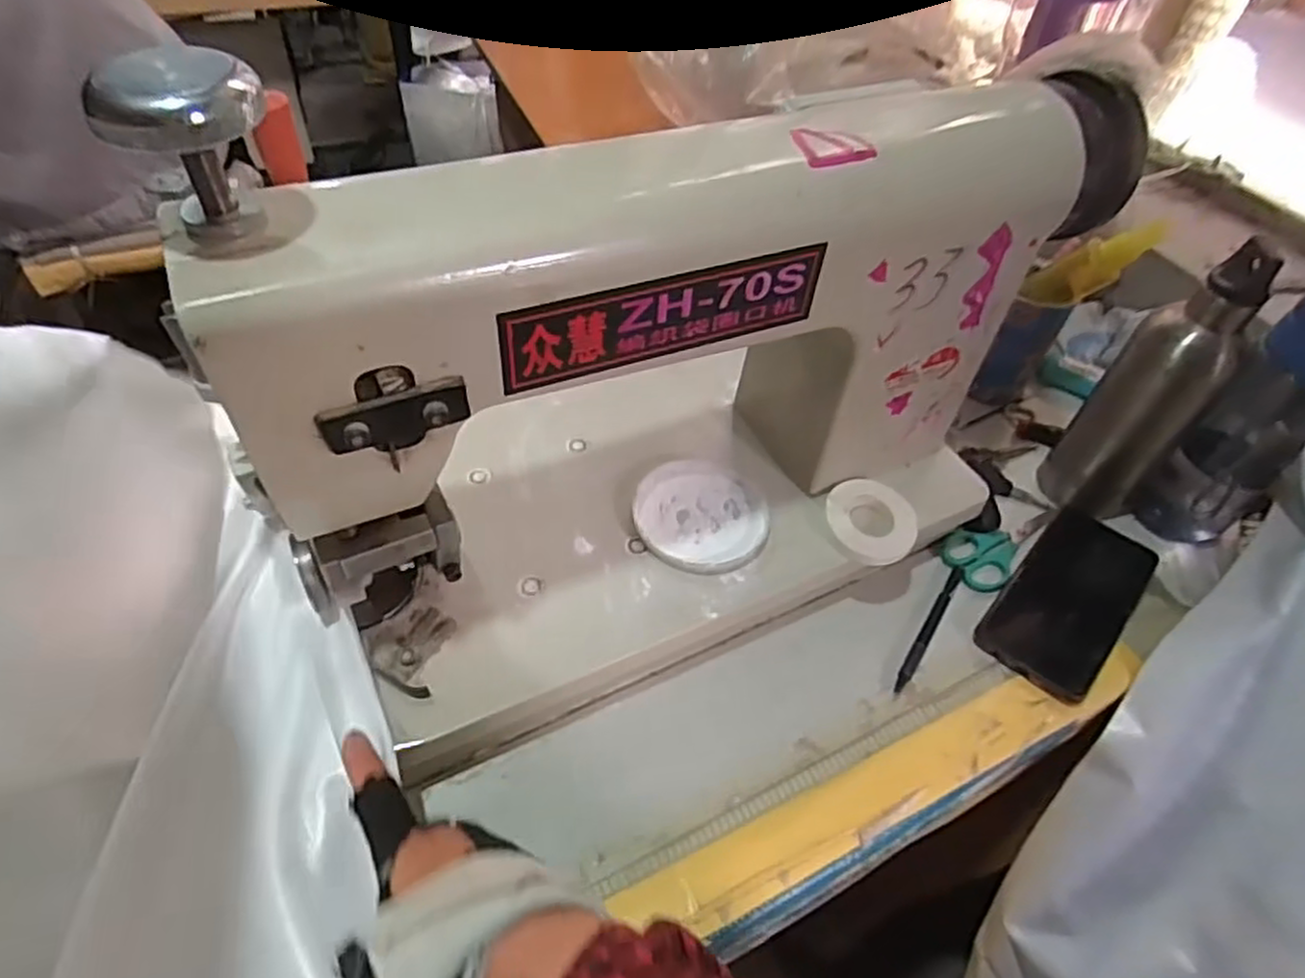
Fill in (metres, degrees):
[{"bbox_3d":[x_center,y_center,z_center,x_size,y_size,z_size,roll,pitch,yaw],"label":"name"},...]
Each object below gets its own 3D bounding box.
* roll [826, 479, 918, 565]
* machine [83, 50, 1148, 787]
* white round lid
[{"bbox_3d":[0.150,0.021,0.508,0.064,0.009,0.060,2,50,-2],"label":"roll"},{"bbox_3d":[0.038,-0.082,0.439,0.498,0.268,0.205,-21,54,-20],"label":"machine"},{"bbox_3d":[0.033,0.017,0.508,0.090,0.009,0.094,2,50,-2],"label":"white round lid"}]

